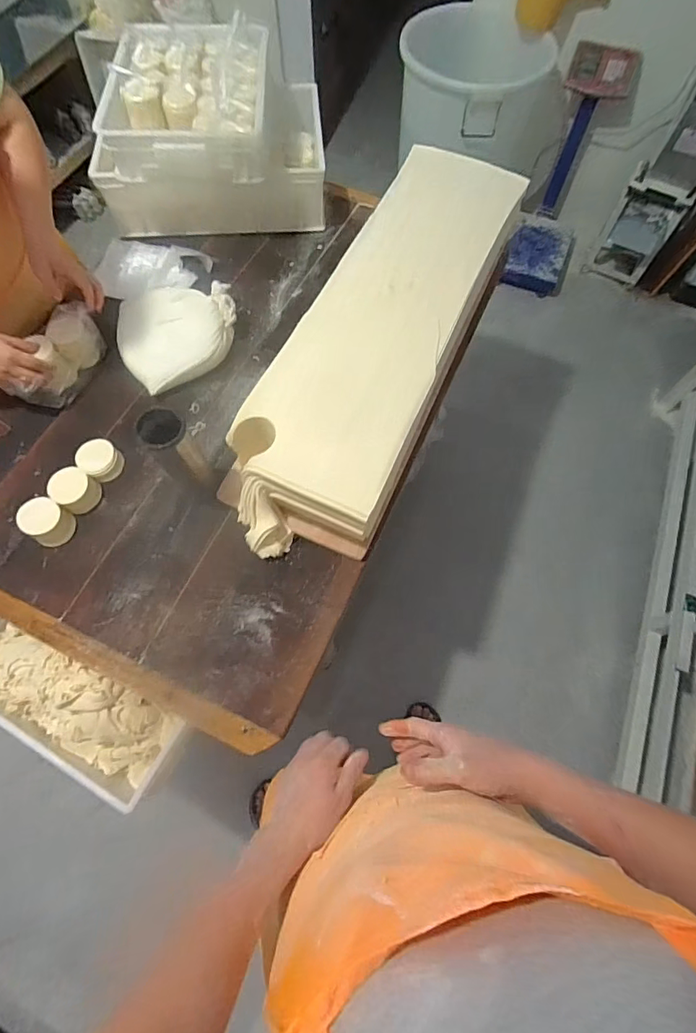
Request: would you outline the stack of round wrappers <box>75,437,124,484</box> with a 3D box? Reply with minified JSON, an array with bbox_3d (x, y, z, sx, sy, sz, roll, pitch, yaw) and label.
[{"bbox_3d":[-0.471,-0.110,0.853,0.081,0.035,0.069,36,72,13],"label":"stack of round wrappers"}]

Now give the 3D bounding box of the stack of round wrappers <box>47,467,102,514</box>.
[{"bbox_3d":[-0.498,-0.049,0.823,0.078,0.044,0.073,30,71,11],"label":"stack of round wrappers"}]

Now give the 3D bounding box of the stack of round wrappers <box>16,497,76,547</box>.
[{"bbox_3d":[-0.538,0.008,0.804,0.082,0.050,0.076,31,71,11],"label":"stack of round wrappers"}]

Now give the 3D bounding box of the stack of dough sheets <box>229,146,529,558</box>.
[{"bbox_3d":[0.067,-0.367,0.888,0.276,0.109,0.968,23,70,8],"label":"stack of dough sheets"}]

